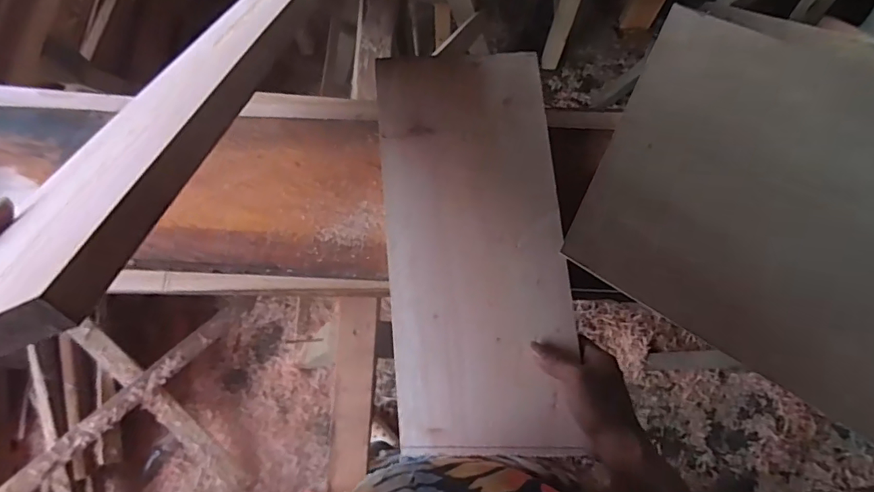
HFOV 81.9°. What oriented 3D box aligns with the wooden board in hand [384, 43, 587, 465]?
[{"bbox_3d":[0.045,-0.007,0.566,0.197,0.017,0.449,-3,80,-1],"label":"wooden board in hand"}]

